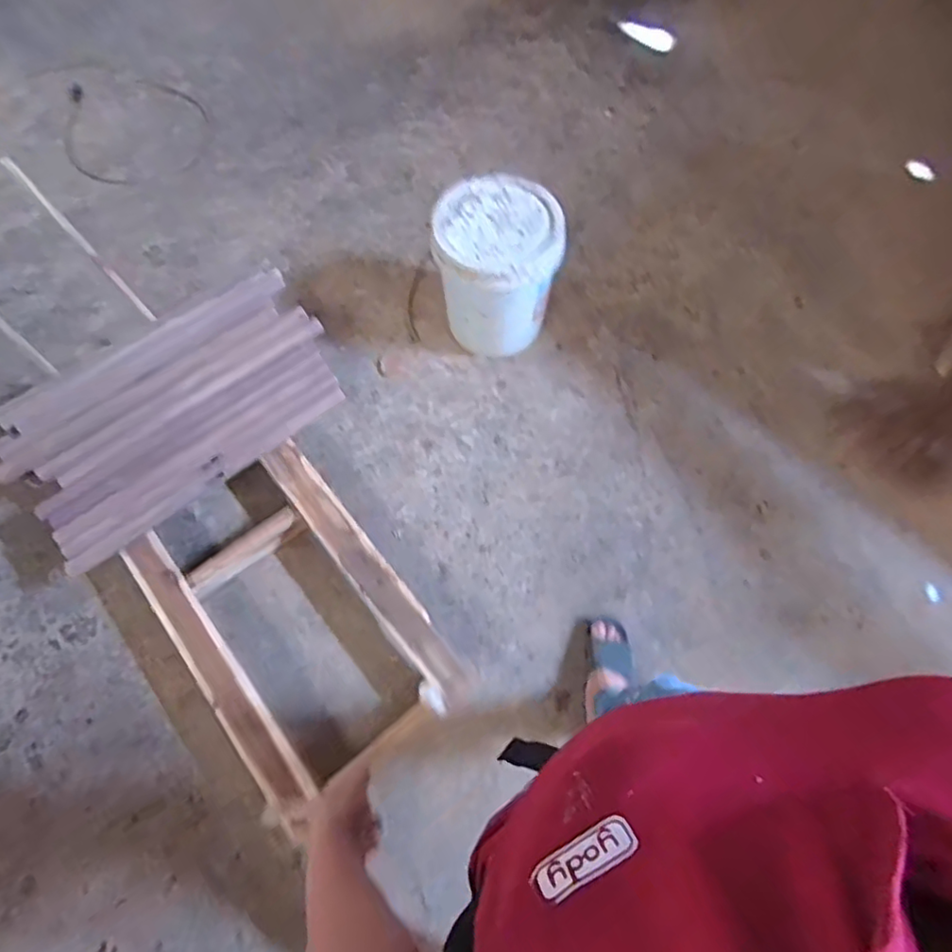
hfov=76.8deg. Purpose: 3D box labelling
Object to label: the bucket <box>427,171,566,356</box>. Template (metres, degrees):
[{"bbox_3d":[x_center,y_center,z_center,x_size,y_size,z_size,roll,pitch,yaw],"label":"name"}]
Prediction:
[{"bbox_3d":[0.060,-0.517,1.522,0.284,0.363,0.299,0,66,0],"label":"bucket"}]

